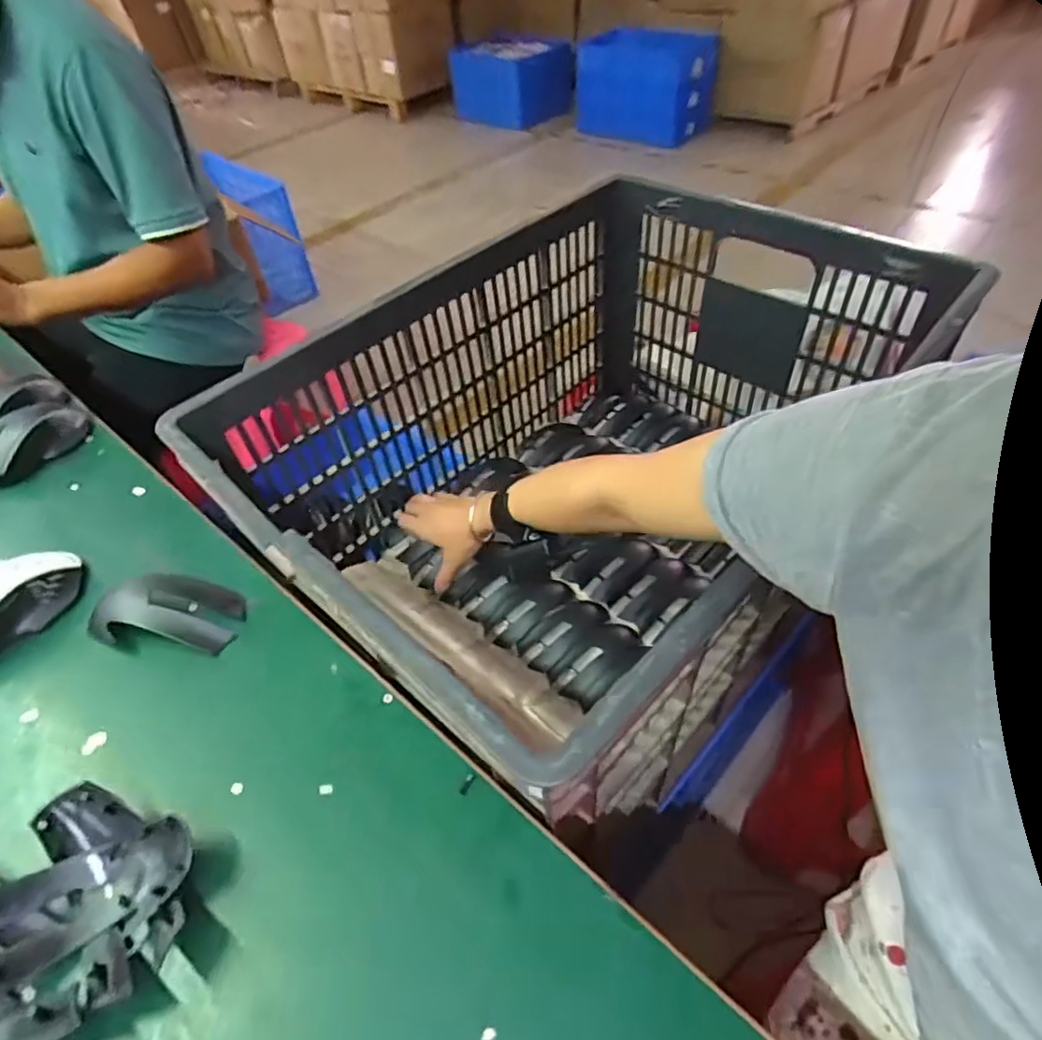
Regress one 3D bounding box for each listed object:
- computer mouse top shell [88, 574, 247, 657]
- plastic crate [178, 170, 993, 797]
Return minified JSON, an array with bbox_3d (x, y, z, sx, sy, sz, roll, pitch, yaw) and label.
[{"bbox_3d":[-0.268,0.066,0.471,0.109,0.026,0.056,3,47,8],"label":"computer mouse top shell"},{"bbox_3d":[0.082,-0.061,0.680,0.467,0.318,0.657,32,58,30],"label":"plastic crate"}]

